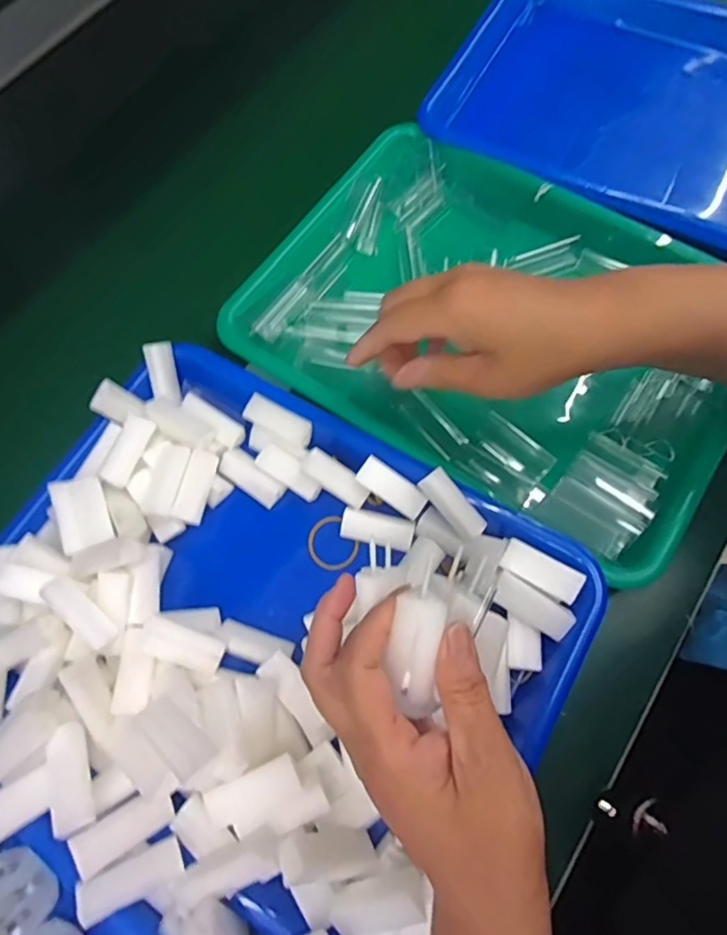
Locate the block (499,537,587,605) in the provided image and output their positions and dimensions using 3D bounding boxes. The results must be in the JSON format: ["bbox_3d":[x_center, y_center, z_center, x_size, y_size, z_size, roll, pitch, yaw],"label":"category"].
[{"bbox_3d":[0.102,0.059,0.312,0.045,0.008,0.019,30,94,9],"label":"block"}]

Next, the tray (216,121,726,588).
[{"bbox_3d":[0.102,-0.100,0.400,0.354,0.045,0.250,31,74,13],"label":"tray"}]

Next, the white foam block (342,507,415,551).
[{"bbox_3d":[0.009,0.039,0.344,0.044,0.007,0.019,13,71,7],"label":"white foam block"}]

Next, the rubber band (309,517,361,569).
[{"bbox_3d":[-0.020,0.049,0.349,0.029,0.004,0.034,-33,71,-9],"label":"rubber band"}]

